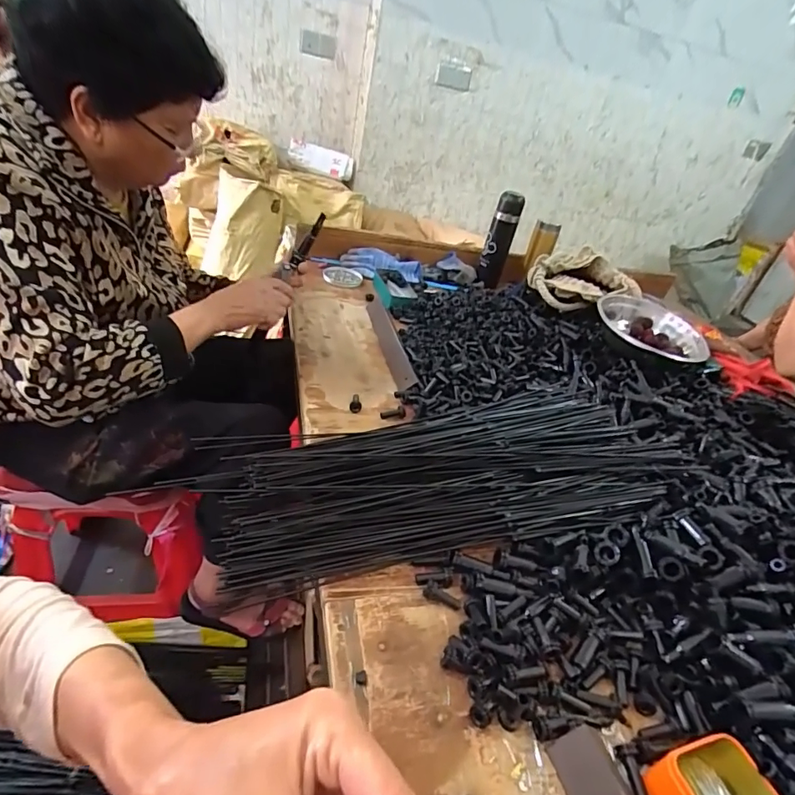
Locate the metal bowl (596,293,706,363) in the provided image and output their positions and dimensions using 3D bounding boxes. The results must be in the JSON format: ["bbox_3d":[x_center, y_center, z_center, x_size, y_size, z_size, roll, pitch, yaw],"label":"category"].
[{"bbox_3d":[0.514,-0.137,0.983,0.204,0.072,0.204,4,37,-3],"label":"metal bowl"}]

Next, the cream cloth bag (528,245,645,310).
[{"bbox_3d":[0.423,-0.265,1.095,0.243,0.107,0.098,28,40,25],"label":"cream cloth bag"}]

